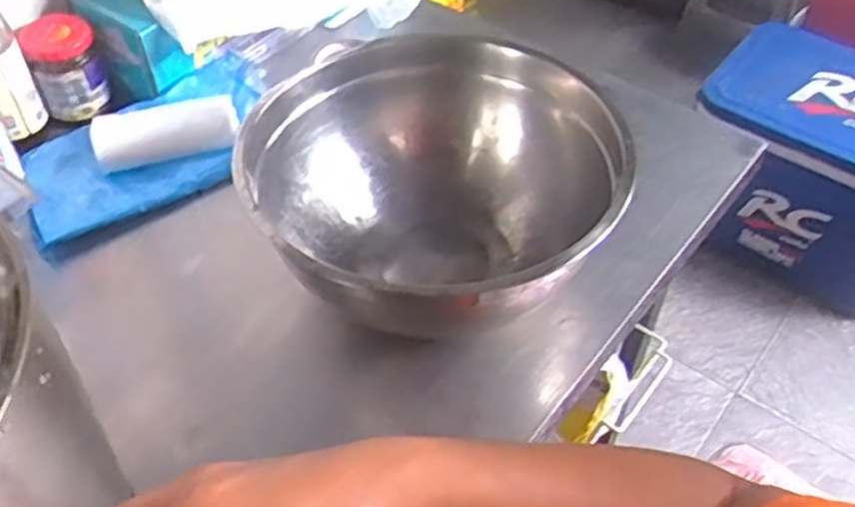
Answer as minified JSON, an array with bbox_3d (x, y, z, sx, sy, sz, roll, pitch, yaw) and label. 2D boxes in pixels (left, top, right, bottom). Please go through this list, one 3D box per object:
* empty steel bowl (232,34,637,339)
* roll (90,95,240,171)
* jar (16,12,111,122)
[{"bbox_3d":[0.004,-0.035,0.632,0.275,0.146,0.252,-1,47,1],"label":"empty steel bowl"},{"bbox_3d":[-0.248,-0.116,0.760,0.134,0.037,0.044,-17,49,-14],"label":"roll"},{"bbox_3d":[-0.362,-0.188,0.802,0.064,0.082,0.065,-1,47,1],"label":"jar"}]

